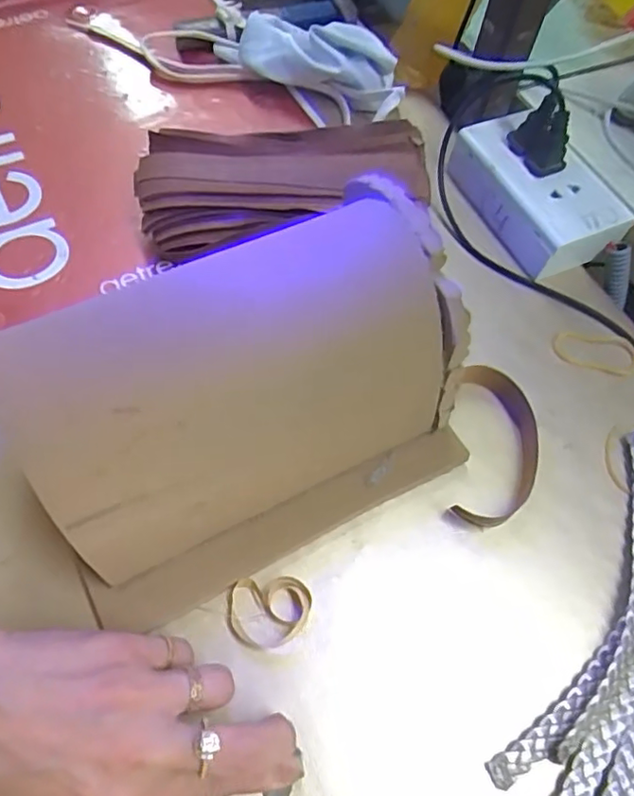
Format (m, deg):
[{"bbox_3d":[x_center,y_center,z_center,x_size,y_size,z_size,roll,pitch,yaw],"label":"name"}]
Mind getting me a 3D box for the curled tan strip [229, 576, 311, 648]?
[{"bbox_3d":[-0.023,0.104,0.284,0.040,0.010,0.032,-1,61,-4],"label":"curled tan strip"}]

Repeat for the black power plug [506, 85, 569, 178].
[{"bbox_3d":[0.153,-0.179,0.391,0.022,0.043,0.040,-19,64,-14],"label":"black power plug"}]

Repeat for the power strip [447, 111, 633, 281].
[{"bbox_3d":[0.153,-0.149,0.416,0.067,0.035,0.119,-21,64,-14],"label":"power strip"}]

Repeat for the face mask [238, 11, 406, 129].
[{"bbox_3d":[0.003,-0.262,0.458,0.141,0.050,0.061,27,63,11],"label":"face mask"}]

